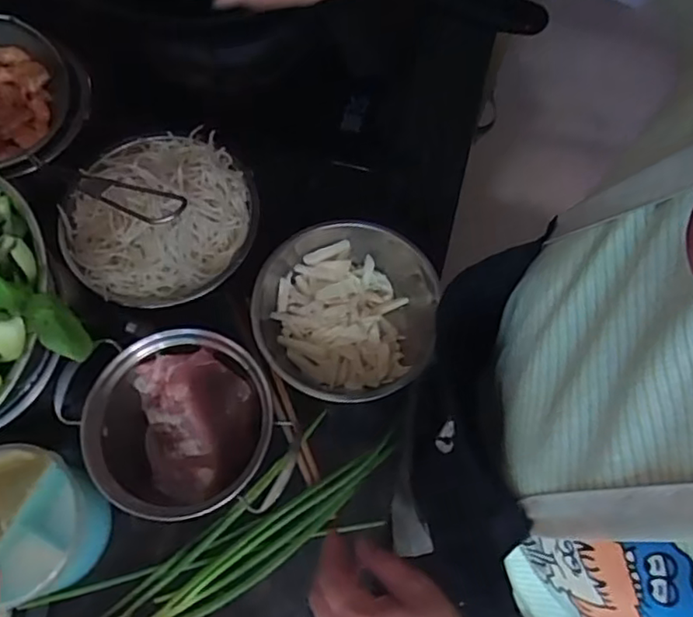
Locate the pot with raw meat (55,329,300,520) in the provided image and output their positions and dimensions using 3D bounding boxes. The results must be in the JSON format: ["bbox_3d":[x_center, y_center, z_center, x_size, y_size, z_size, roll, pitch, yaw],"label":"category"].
[{"bbox_3d":[-0.144,0.105,0.556,0.152,0.093,0.149,0,69,-1],"label":"pot with raw meat"}]

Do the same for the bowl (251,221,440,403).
[{"bbox_3d":[0.003,0.009,0.619,0.184,0.083,0.178,0,69,-1],"label":"bowl"}]

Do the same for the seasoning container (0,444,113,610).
[{"bbox_3d":[-0.270,0.182,0.526,0.112,0.096,0.115,0,69,-1],"label":"seasoning container"}]

